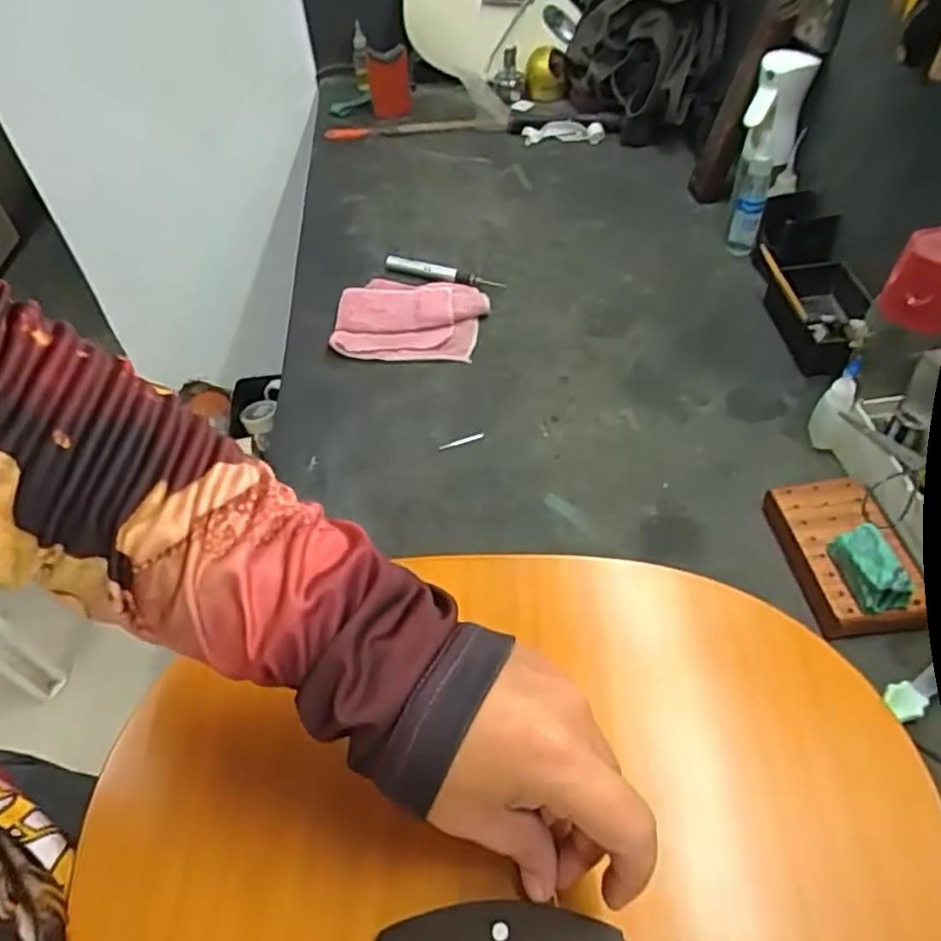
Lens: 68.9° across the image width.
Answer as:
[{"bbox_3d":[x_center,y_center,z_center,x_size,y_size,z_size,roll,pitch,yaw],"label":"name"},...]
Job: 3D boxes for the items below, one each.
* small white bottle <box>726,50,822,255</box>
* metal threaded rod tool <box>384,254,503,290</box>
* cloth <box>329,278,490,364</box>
[{"bbox_3d":[0.320,-0.339,0.751,0.052,0.191,0.064,13,52,16],"label":"small white bottle"},{"bbox_3d":[-0.034,-0.235,0.817,0.157,0.014,0.014,18,53,19],"label":"metal threaded rod tool"},{"bbox_3d":[-0.066,-0.172,0.761,0.161,0.022,0.119,4,50,9],"label":"cloth"}]

